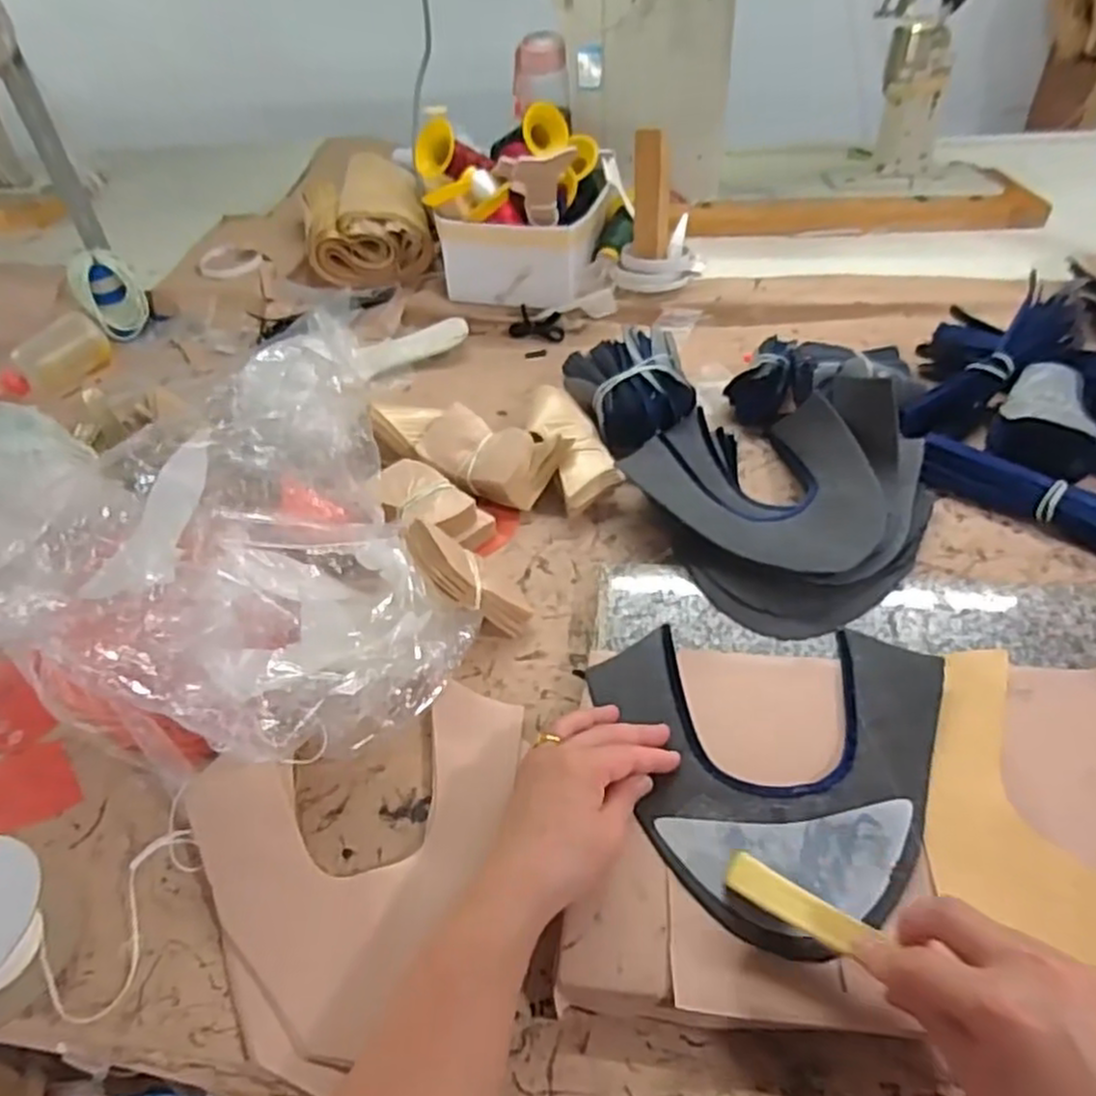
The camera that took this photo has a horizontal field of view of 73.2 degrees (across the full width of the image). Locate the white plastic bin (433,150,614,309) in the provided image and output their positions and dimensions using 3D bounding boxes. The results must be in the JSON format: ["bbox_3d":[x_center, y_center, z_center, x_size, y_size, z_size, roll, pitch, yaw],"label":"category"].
[{"bbox_3d":[-0.021,-0.373,0.899,0.166,0.098,0.172,12,51,16],"label":"white plastic bin"}]

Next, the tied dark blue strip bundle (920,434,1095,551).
[{"bbox_3d":[0.417,-0.038,0.603,0.212,0.028,0.050,26,56,26],"label":"tied dark blue strip bundle"}]

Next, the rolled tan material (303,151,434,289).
[{"bbox_3d":[-0.241,-0.440,0.980,0.150,0.088,0.244,-13,48,-6],"label":"rolled tan material"}]

